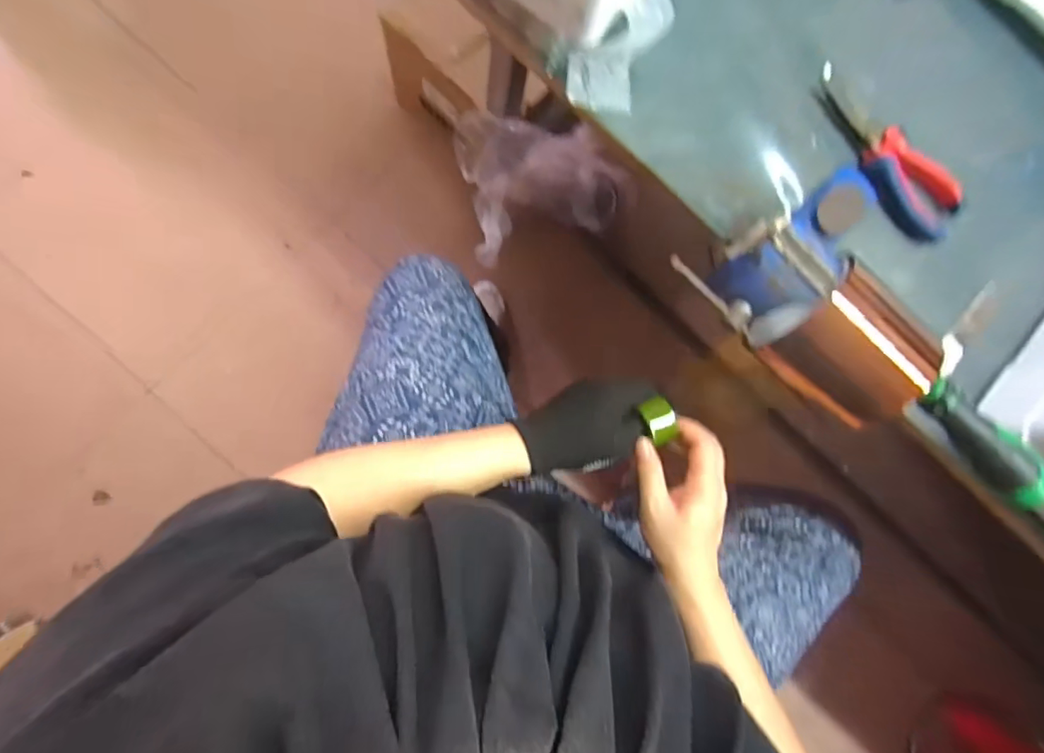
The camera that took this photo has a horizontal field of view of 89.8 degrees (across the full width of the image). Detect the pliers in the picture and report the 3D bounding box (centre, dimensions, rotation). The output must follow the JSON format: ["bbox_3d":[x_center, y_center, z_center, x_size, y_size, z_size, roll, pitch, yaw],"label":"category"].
[{"bbox_3d":[0.305,-0.190,0.440,0.045,0.026,0.165,-31,82,-7],"label":"pliers"}]

